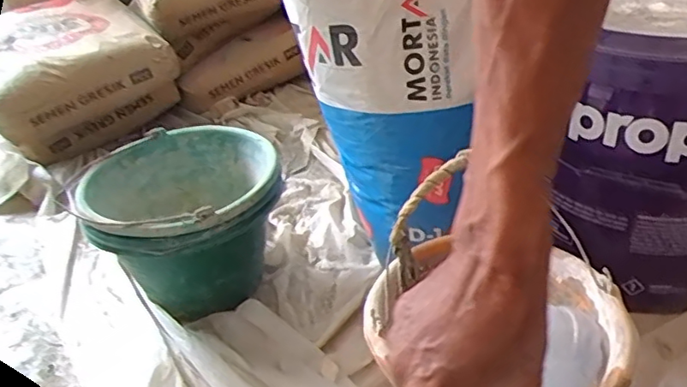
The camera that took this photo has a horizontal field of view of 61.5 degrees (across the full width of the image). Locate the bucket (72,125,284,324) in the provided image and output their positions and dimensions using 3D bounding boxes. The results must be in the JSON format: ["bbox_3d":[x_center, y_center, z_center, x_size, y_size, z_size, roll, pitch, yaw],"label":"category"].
[{"bbox_3d":[-0.216,0.052,0.838,0.250,0.208,0.262,-5,33,3],"label":"bucket"}]

